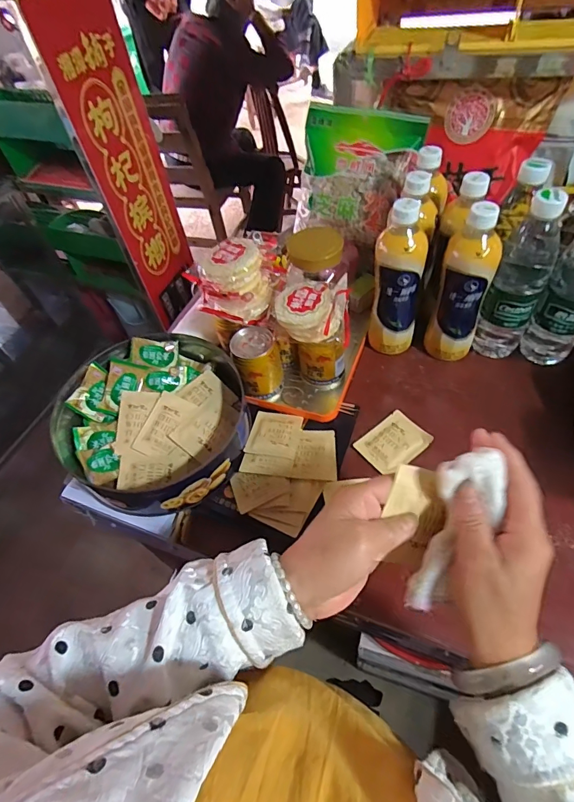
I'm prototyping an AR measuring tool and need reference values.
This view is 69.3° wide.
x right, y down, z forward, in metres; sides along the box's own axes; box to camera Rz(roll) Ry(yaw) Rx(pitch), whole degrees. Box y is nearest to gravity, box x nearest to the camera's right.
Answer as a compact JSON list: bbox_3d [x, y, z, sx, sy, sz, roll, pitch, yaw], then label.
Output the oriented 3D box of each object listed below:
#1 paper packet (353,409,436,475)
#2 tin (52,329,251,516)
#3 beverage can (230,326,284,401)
[{"bbox_3d":[0.130,0.051,0.511,0.079,0.005,0.062,-34,58,-18],"label":"paper packet"},{"bbox_3d":[-0.159,0.014,0.514,0.222,0.064,0.223,-3,53,4],"label":"tin"},{"bbox_3d":[-0.038,-0.048,0.552,0.058,0.084,0.053,-3,53,4],"label":"beverage can"}]

